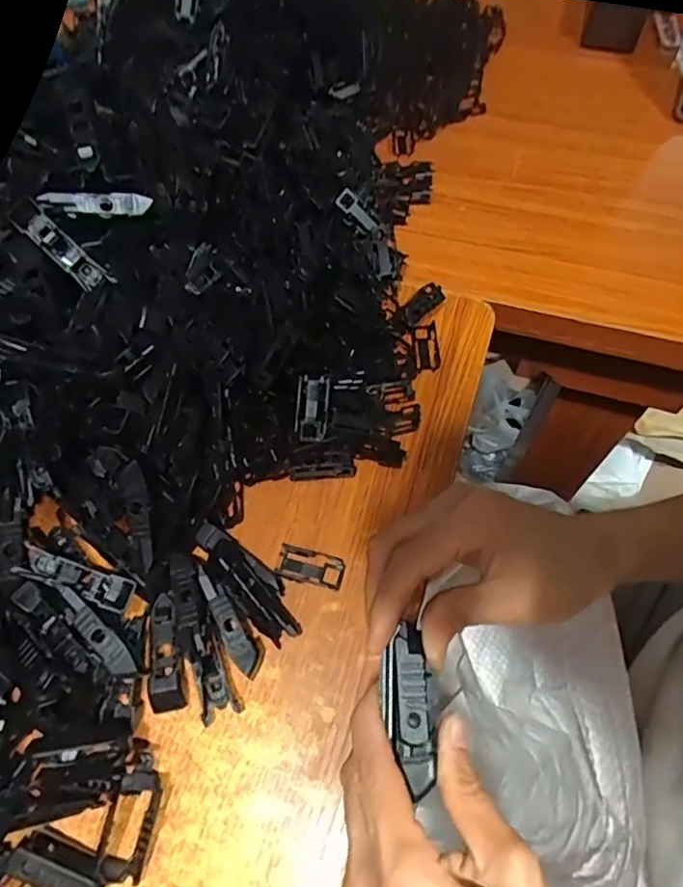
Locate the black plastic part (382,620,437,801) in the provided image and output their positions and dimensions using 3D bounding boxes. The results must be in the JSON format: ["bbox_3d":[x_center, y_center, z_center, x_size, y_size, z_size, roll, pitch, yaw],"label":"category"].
[{"bbox_3d":[0.027,0.109,0.237,0.018,0.005,0.062,-4,72,-2],"label":"black plastic part"}]

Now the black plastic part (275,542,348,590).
[{"bbox_3d":[-0.019,0.075,0.349,0.041,0.004,0.020,14,64,8],"label":"black plastic part"}]

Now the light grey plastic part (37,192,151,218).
[{"bbox_3d":[-0.151,-0.147,0.355,0.062,0.013,0.007,-6,62,-17],"label":"light grey plastic part"}]

